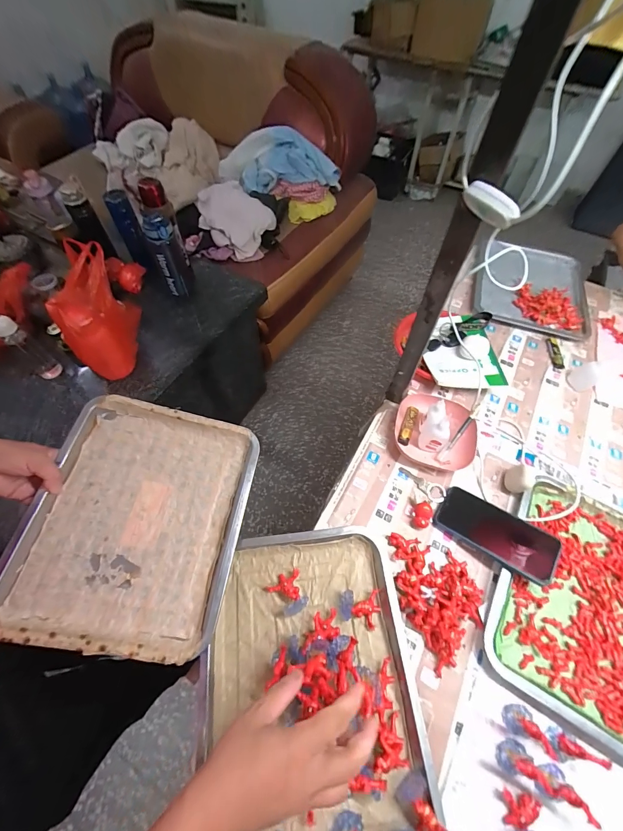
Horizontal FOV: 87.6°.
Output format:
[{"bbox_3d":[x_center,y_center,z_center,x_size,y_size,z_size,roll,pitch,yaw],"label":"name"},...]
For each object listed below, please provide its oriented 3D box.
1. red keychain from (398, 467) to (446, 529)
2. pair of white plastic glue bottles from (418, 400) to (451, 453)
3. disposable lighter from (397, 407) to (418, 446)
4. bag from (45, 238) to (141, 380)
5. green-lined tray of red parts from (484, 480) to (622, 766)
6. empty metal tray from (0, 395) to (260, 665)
[{"bbox_3d":[0.189,0.128,0.526,0.066,0.022,0.100,-4,58,-3],"label":"red keychain"},{"bbox_3d":[0.215,0.018,0.559,0.043,0.072,0.067,12,59,6],"label":"pair of white plastic glue bottles"},{"bbox_3d":[0.177,0.018,0.593,0.020,0.016,0.080,20,60,11],"label":"disposable lighter"},{"bbox_3d":[-0.476,-0.212,0.727,0.107,0.253,0.161,40,66,20],"label":"bag"},{"bbox_3d":[0.400,0.266,0.448,0.253,0.022,0.302,27,62,15],"label":"green-lined tray of red parts"},{"bbox_3d":[-0.227,0.134,0.441,0.258,0.026,0.301,15,63,-10],"label":"empty metal tray"}]

